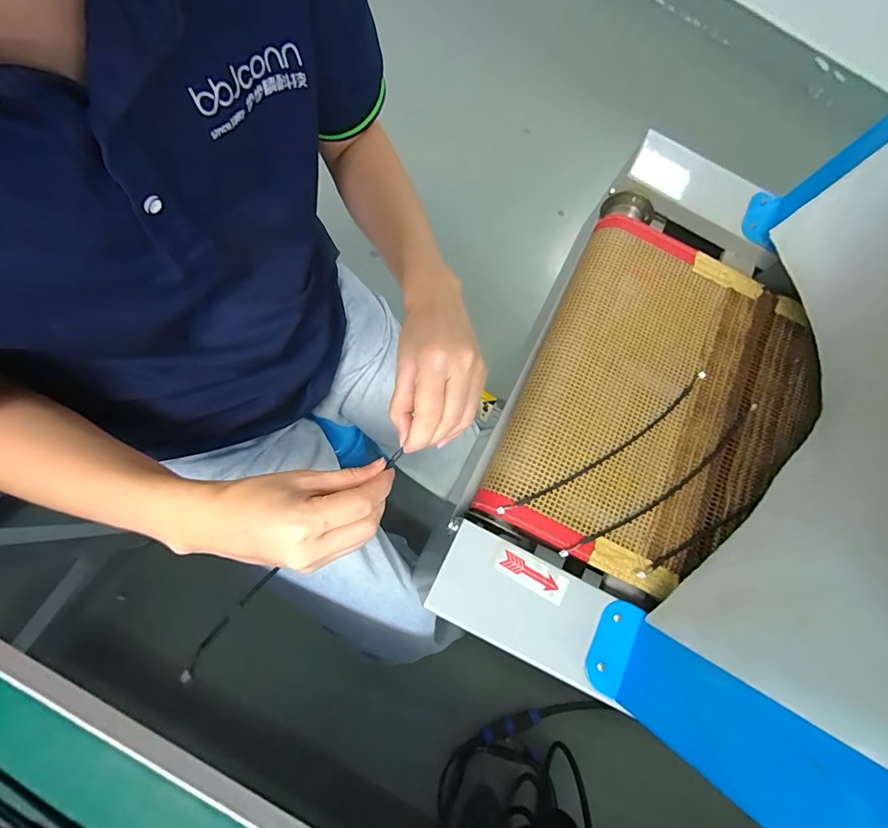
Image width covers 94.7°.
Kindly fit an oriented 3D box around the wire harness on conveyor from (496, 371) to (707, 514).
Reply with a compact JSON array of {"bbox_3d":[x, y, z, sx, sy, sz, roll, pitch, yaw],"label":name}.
[{"bbox_3d":[0.169,0.033,0.417,0.274,0.009,0.025,-32,82,-14],"label":"wire harness on conveyor"}]

